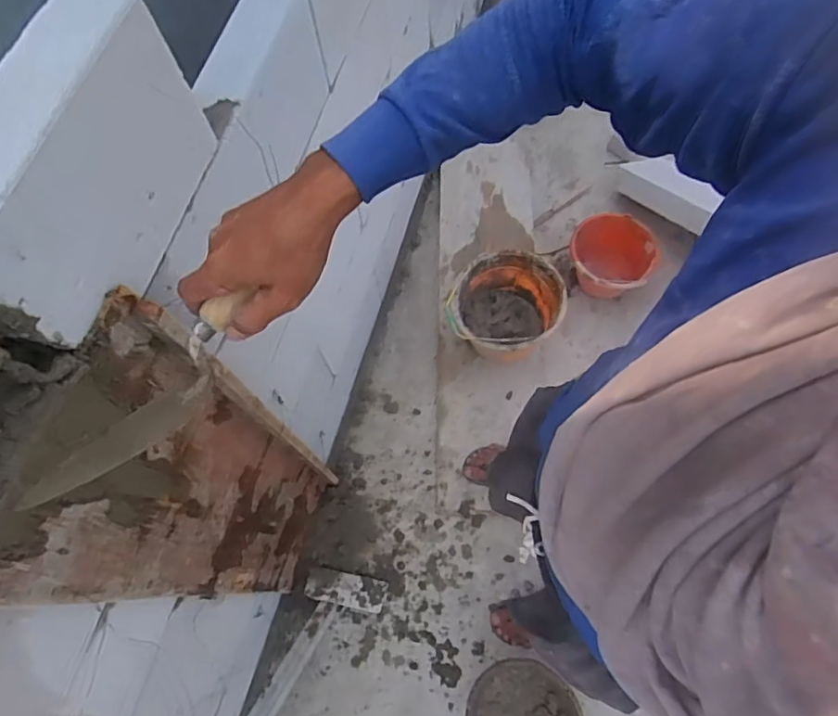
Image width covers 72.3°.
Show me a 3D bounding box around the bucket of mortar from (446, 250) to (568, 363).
[{"bbox_3d":[0.250,-0.124,1.642,0.282,0.237,0.310,-1,69,2],"label":"bucket of mortar"}]

